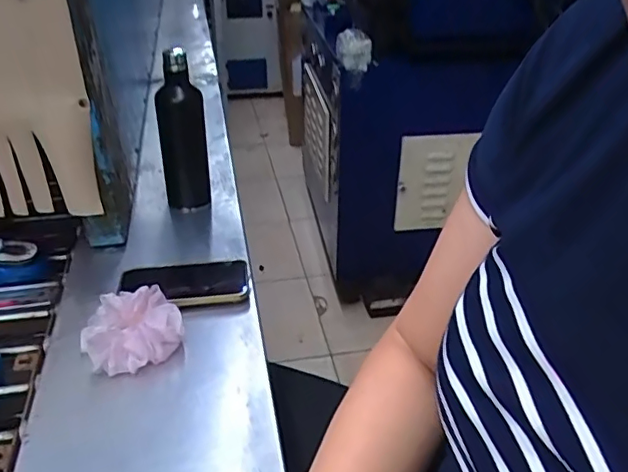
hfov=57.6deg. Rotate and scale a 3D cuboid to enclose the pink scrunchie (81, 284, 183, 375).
[{"bbox_3d":[-0.210,0.105,0.653,0.106,0.046,0.096,-23,38,-32],"label":"pink scrunchie"}]

